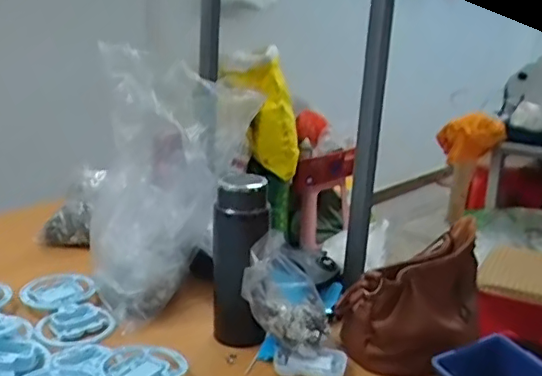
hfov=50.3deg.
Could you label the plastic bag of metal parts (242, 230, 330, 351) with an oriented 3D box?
[{"bbox_3d":[0.026,0.136,0.759,0.116,0.132,0.105,6,19,4],"label":"plastic bag of metal parts"}]

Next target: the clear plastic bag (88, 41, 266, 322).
[{"bbox_3d":[-0.161,-0.018,0.859,0.168,0.323,0.209,21,24,38],"label":"clear plastic bag"}]

